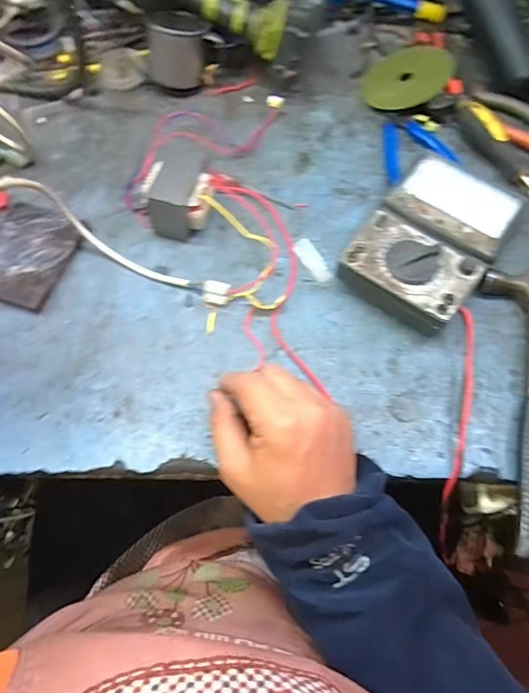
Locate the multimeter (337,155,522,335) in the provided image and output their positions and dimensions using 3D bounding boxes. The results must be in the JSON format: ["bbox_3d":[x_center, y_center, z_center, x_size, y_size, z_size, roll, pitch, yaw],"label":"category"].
[{"bbox_3d":[0.155,-0.097,0.441,0.107,0.049,0.171,34,70,14],"label":"multimeter"}]

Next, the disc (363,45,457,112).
[{"bbox_3d":[0.170,-0.321,0.555,0.098,0.005,0.106,13,68,29],"label":"disc"}]

